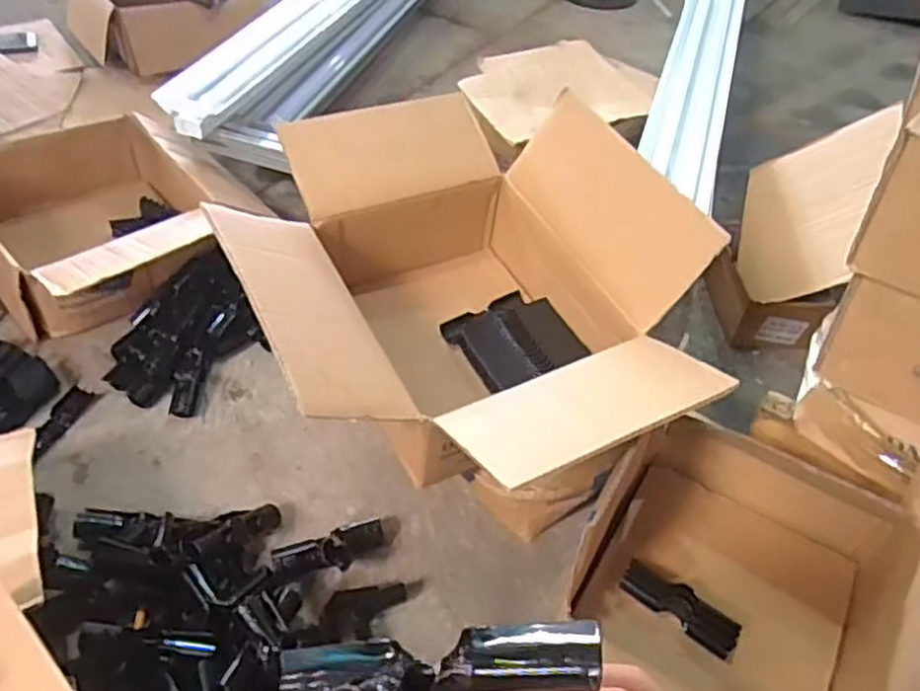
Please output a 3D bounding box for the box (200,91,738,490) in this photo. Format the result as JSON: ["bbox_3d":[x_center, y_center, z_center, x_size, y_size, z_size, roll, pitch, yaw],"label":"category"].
[{"bbox_3d":[-0.009,-0.048,0.839,0.444,0.254,0.524,-16,50,-22],"label":"box"}]

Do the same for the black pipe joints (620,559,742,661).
[{"bbox_3d":[0.243,0.285,0.817,0.131,0.027,0.038,33,50,23],"label":"black pipe joints"}]

